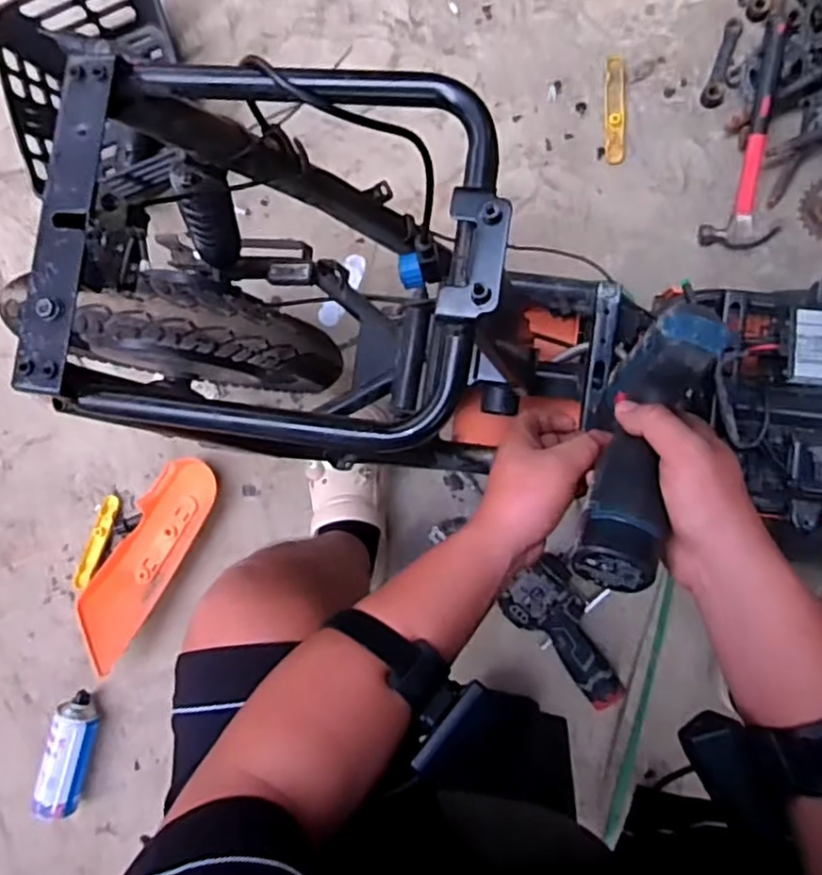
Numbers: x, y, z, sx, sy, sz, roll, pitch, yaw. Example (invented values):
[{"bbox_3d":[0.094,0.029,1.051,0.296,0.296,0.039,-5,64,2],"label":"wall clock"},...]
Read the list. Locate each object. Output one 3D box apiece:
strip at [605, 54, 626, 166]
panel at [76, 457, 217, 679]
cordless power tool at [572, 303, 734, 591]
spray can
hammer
[{"bbox_3d":[0.305,-0.488,1.005,0.031,0.016,0.159,0,88,9],"label":"strip"},{"bbox_3d":[-0.425,0.188,1.074,0.114,0.057,0.349,28,93,9],"label":"panel"},{"bbox_3d":[0.155,0.010,0.465,0.056,0.094,0.187,20,78,10],"label":"cordless power tool"},{"bbox_3d":[-0.538,0.498,1.065,0.064,0.066,0.185,11,90,9],"label":"spray can"},{"bbox_3d":[0.477,-0.421,0.948,0.096,0.034,0.299,8,102,10],"label":"hammer"}]

